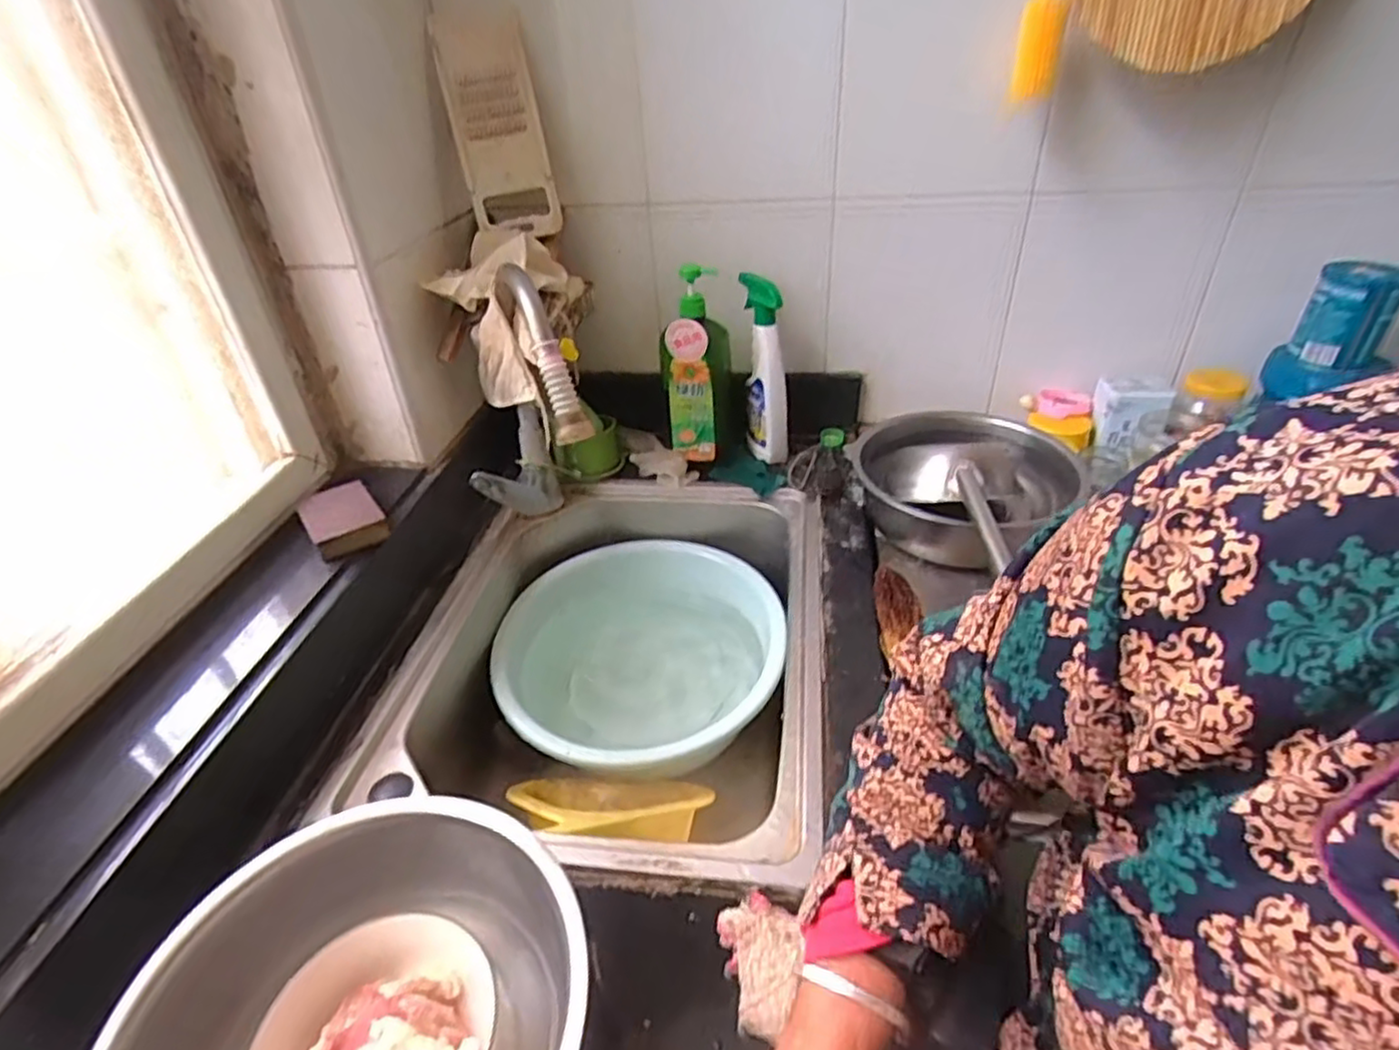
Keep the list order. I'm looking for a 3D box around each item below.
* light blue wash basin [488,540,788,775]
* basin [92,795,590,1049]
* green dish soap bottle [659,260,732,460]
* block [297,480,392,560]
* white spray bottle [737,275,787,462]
[{"bbox_3d":[-0.072,0.187,0.917,0.345,0.154,0.346,0,30,0],"label":"light blue wash basin"},{"bbox_3d":[-0.195,0.311,0.420,0.237,0.103,0.257,0,30,0],"label":"basin"},{"bbox_3d":[-0.004,-0.214,0.993,0.094,0.288,0.072,-1,30,-2],"label":"green dish soap bottle"},{"bbox_3d":[-0.387,-0.006,0.765,0.071,0.029,0.102,-21,37,-32],"label":"block"},{"bbox_3d":[0.093,-0.222,1.019,0.078,0.266,0.055,10,31,29],"label":"white spray bottle"}]

